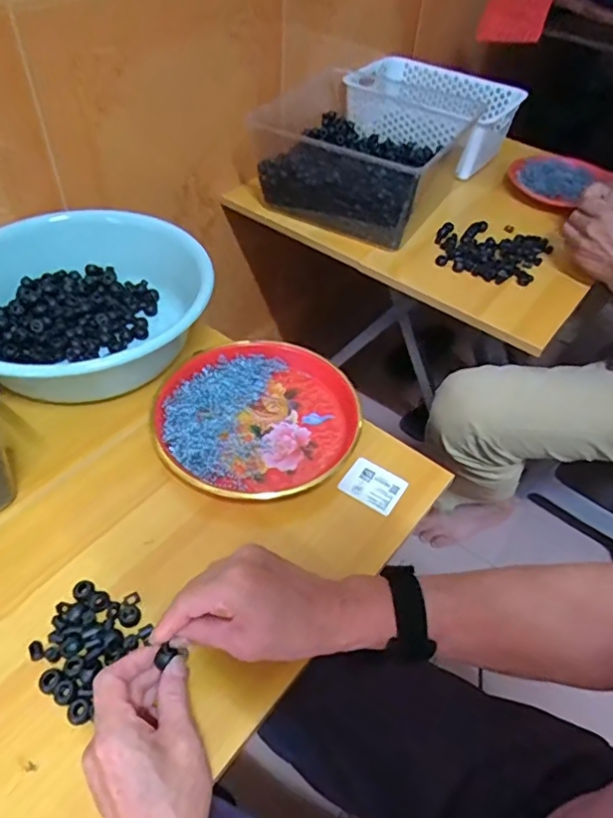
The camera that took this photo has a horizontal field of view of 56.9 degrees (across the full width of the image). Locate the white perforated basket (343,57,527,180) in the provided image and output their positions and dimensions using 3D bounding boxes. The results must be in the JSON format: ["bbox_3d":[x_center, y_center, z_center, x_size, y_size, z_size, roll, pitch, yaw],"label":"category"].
[{"bbox_3d":[0.219,-0.559,1.055,0.215,0.112,0.299,-31,57,-28],"label":"white perforated basket"}]

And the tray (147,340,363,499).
[{"bbox_3d":[-0.054,0.005,0.620,0.217,0.031,0.196,-5,49,-9],"label":"tray"}]

